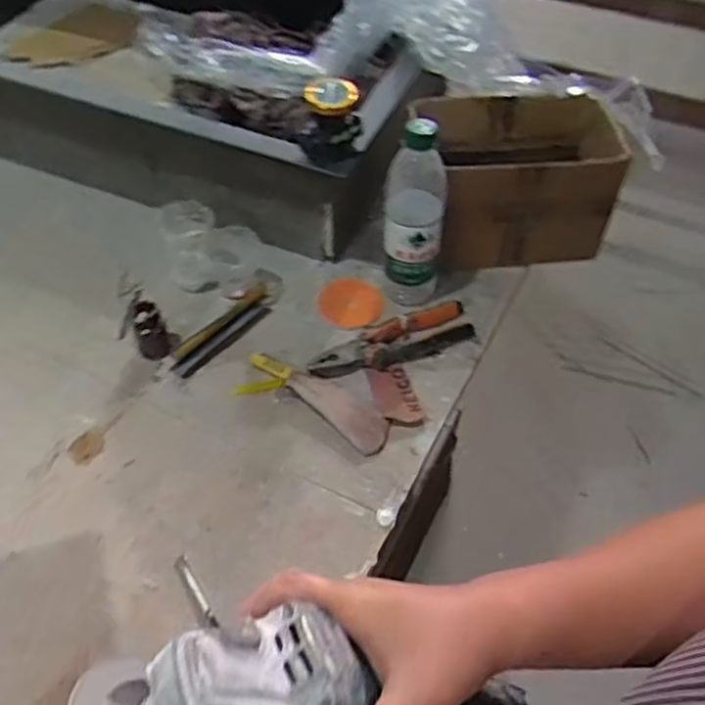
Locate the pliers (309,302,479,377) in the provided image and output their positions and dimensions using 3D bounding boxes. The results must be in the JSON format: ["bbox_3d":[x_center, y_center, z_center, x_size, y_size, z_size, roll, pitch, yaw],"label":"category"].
[{"bbox_3d":[0.049,-0.011,0.837,0.204,0.016,0.059,-20,54,-19],"label":"pliers"}]

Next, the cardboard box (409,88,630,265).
[{"bbox_3d":[0.215,-0.223,0.930,0.255,0.157,0.154,-6,51,-9],"label":"cardboard box"}]

